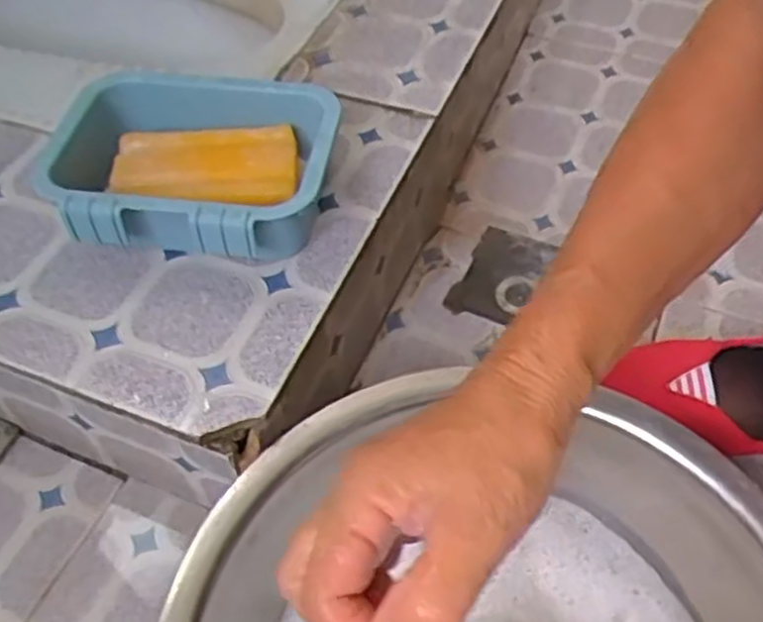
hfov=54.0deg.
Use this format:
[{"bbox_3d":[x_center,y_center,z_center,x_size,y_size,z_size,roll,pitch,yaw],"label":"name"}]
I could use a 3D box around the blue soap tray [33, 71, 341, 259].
[{"bbox_3d":[-0.125,-0.090,0.496,0.188,0.062,0.141,8,54,7],"label":"blue soap tray"}]

